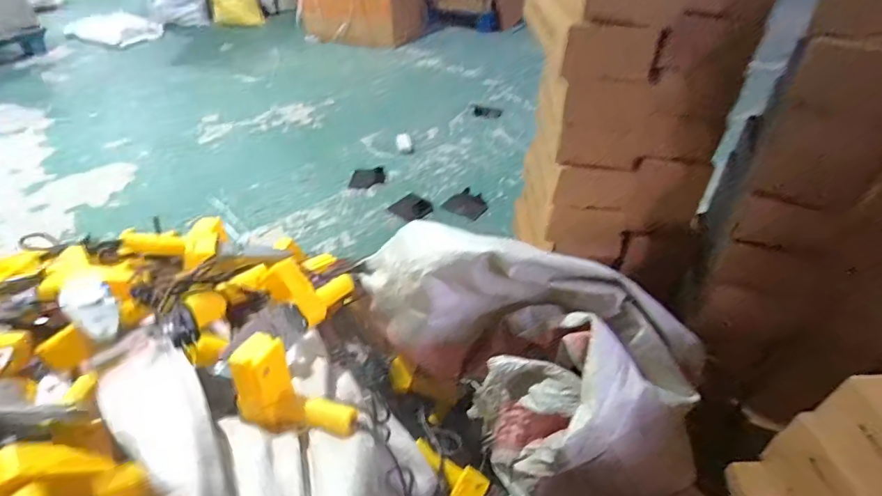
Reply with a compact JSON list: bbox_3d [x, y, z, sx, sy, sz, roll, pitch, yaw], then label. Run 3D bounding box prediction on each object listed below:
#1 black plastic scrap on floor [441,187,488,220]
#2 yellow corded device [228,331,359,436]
[{"bbox_3d":[0.078,-0.152,1.578,0.126,0.040,0.098,24,46,27],"label":"black plastic scrap on floor"},{"bbox_3d":[-0.177,0.175,0.570,0.142,0.093,0.070,18,44,22],"label":"yellow corded device"}]

